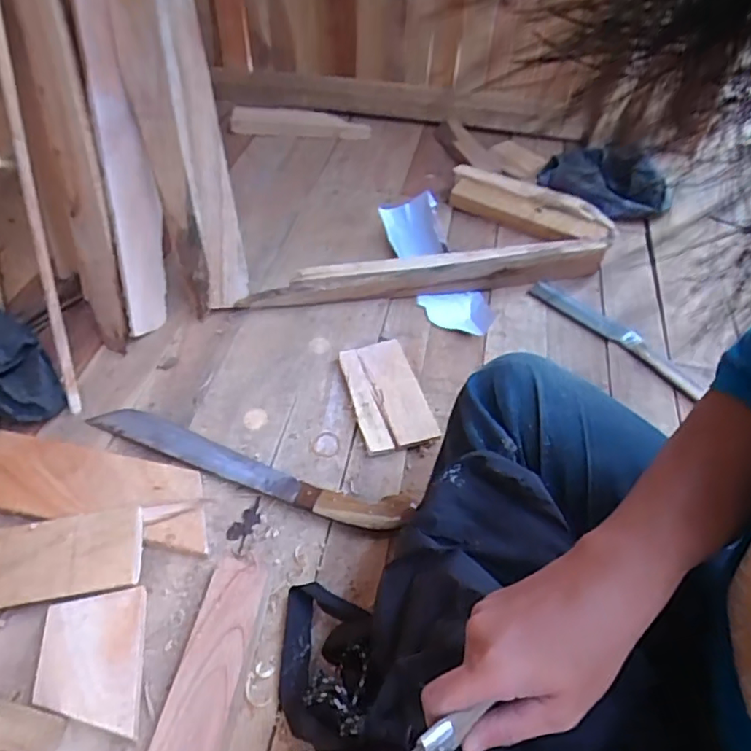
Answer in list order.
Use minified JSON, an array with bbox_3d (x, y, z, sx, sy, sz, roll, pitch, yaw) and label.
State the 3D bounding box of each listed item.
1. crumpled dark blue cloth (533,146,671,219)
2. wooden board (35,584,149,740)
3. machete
[{"bbox_3d":[0.457,-0.394,1.135,0.250,0.056,0.212,18,50,13],"label":"crumpled dark blue cloth"},{"bbox_3d":[-0.277,0.280,0.559,0.099,0.017,0.130,-6,49,-10],"label":"wooden board"},{"bbox_3d":[-0.164,0.107,0.712,0.425,0.025,0.053,18,49,12],"label":"machete"}]

